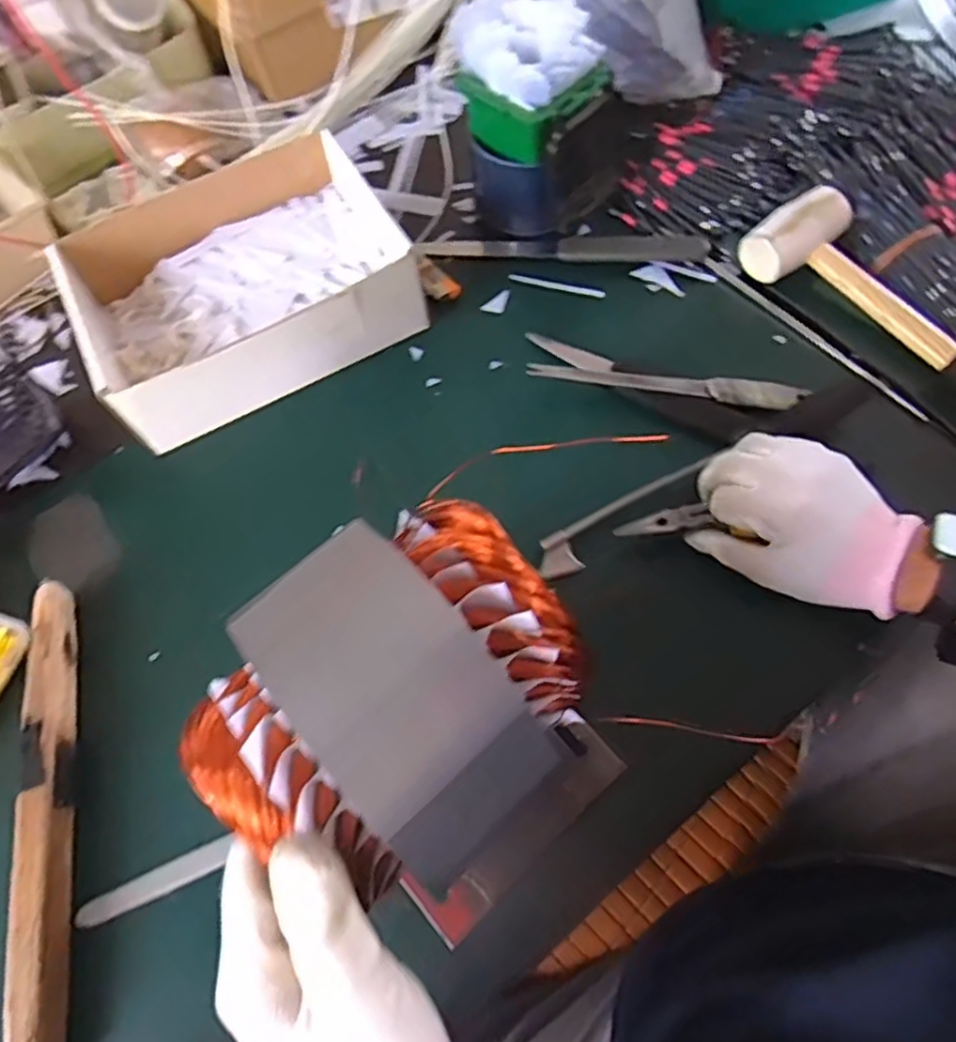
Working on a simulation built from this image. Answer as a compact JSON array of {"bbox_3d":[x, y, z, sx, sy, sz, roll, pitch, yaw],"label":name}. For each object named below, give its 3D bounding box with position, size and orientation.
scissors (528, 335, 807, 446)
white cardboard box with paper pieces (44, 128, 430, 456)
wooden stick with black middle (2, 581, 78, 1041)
[{"bbox_3d":[0.136,-0.099,0.532,0.198,0.030,0.056,16,67,10],"label":"scissors"},{"bbox_3d":[-0.189,-0.195,0.564,0.246,0.061,0.205,-27,67,-9],"label":"white cardboard box with paper pieces"},{"bbox_3d":[-0.259,0.168,0.420,0.023,0.031,0.275,-13,65,-3],"label":"wooden stick with black middle"}]

